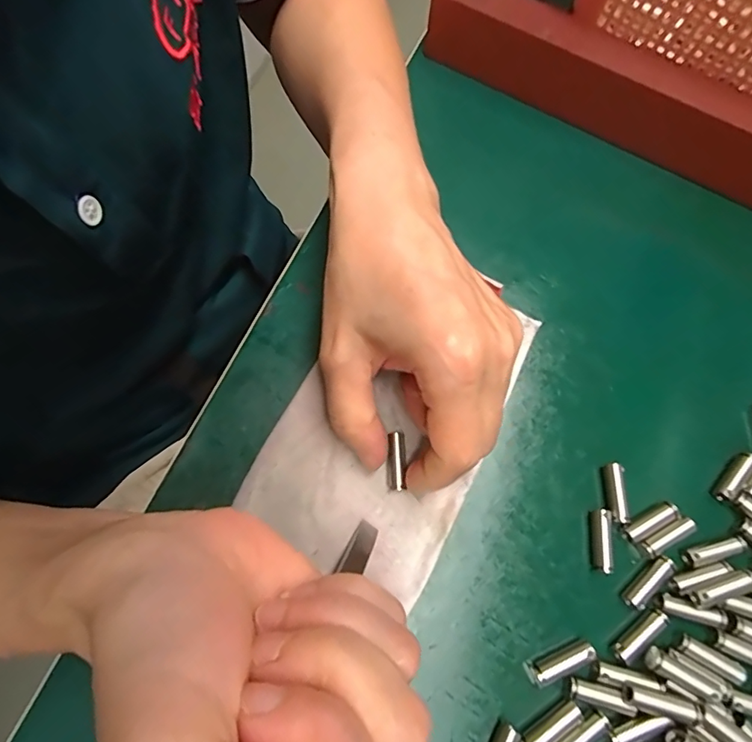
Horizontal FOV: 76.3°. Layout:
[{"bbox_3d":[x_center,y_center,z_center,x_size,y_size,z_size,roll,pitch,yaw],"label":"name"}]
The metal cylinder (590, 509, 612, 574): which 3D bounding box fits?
[{"bbox_3d":[0.093,0.070,0.198,0.006,0.009,0.024,8,71,3],"label":"metal cylinder"}]

